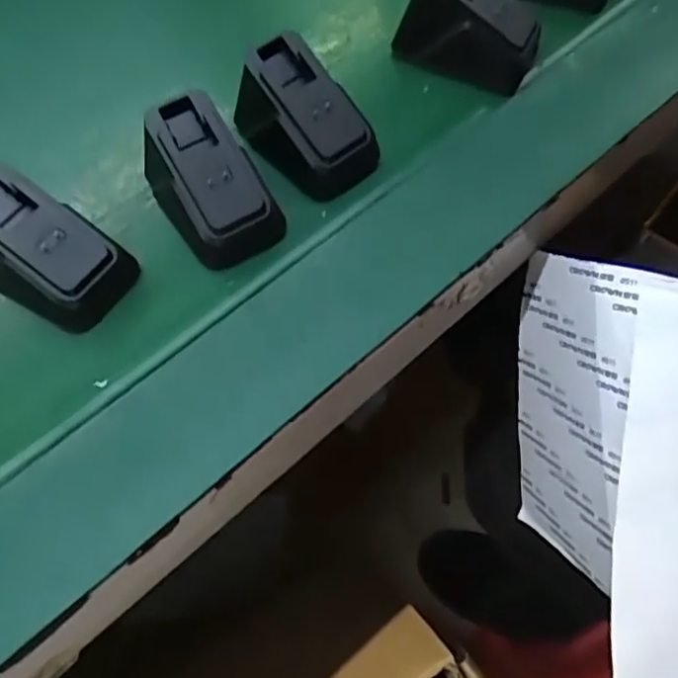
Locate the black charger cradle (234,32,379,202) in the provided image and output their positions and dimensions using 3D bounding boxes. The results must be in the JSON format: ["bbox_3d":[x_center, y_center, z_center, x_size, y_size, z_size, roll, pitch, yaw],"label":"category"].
[{"bbox_3d":[-0.017,-0.103,0.298,0.039,0.039,0.067,-37,68,-15],"label":"black charger cradle"}]

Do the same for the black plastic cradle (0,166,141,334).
[{"bbox_3d":[-0.124,-0.037,0.268,0.066,0.038,0.040,29,68,15],"label":"black plastic cradle"}]

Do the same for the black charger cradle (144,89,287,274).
[{"bbox_3d":[-0.058,-0.069,0.281,0.041,0.038,0.068,-33,67,-13],"label":"black charger cradle"}]

